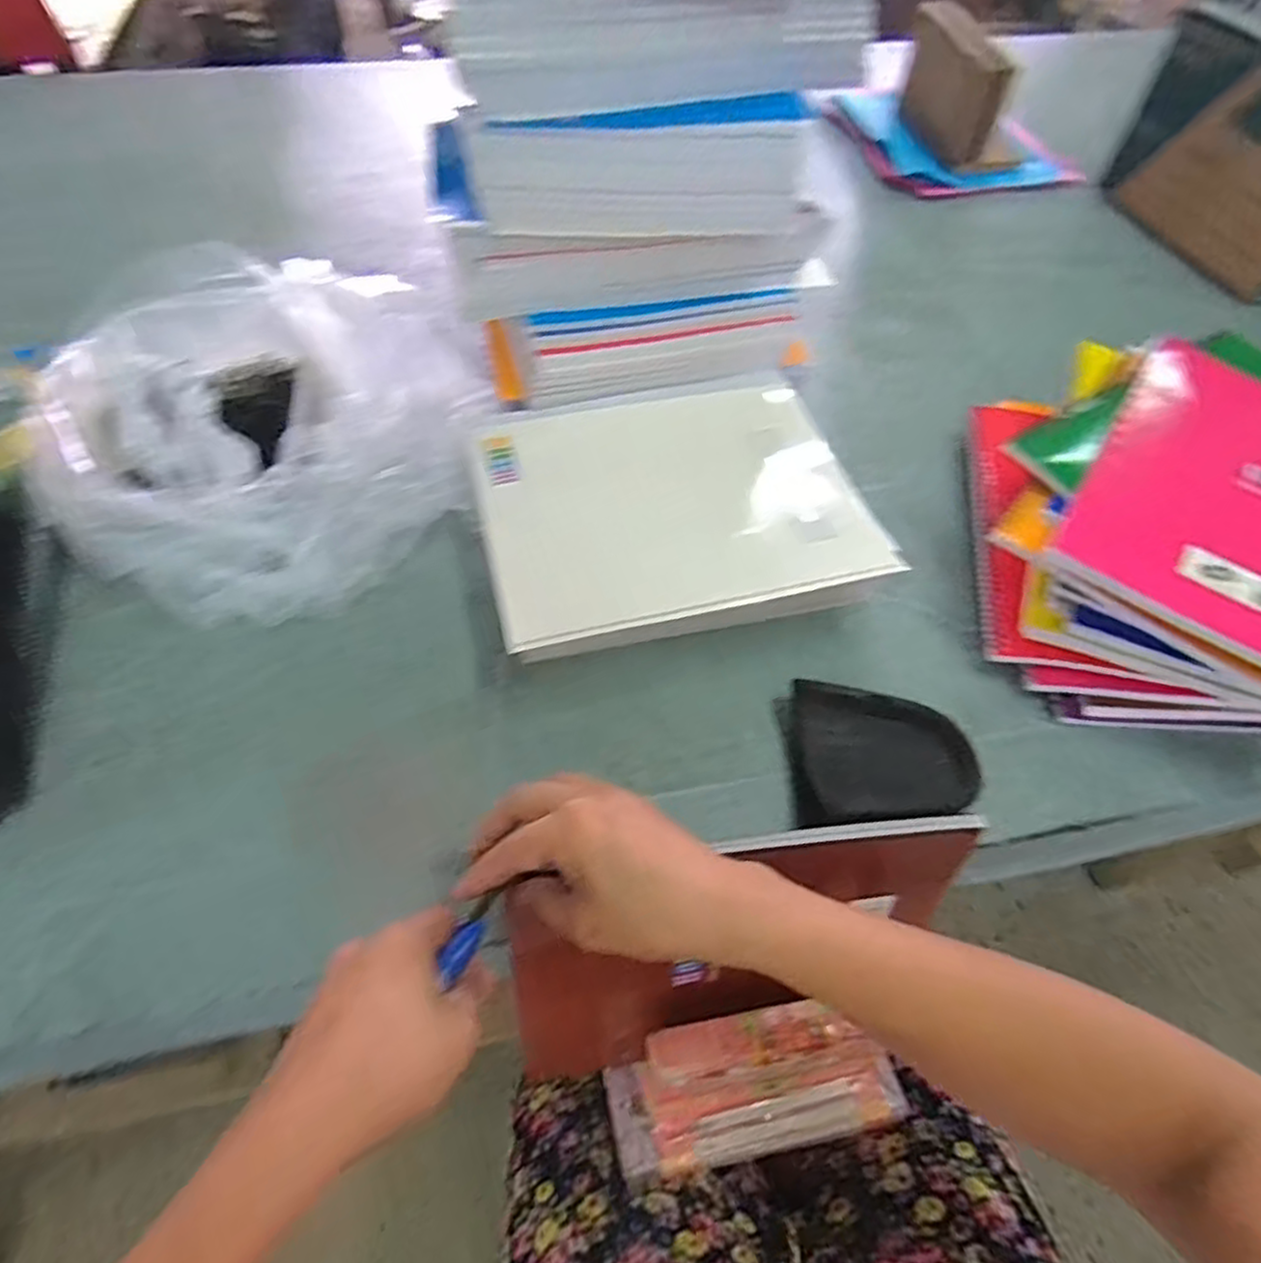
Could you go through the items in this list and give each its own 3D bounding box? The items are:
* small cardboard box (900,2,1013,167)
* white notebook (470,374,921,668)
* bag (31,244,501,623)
[{"bbox_3d":[0.406,-0.695,0.912,0.036,0.123,0.240,-5,57,-6],"label":"small cardboard box"},{"bbox_3d":[0.027,-0.087,0.483,0.245,0.016,0.210,-11,58,-9],"label":"white notebook"},{"bbox_3d":[-0.263,-0.153,0.524,0.299,0.103,0.290,2,57,-1],"label":"bag"}]

